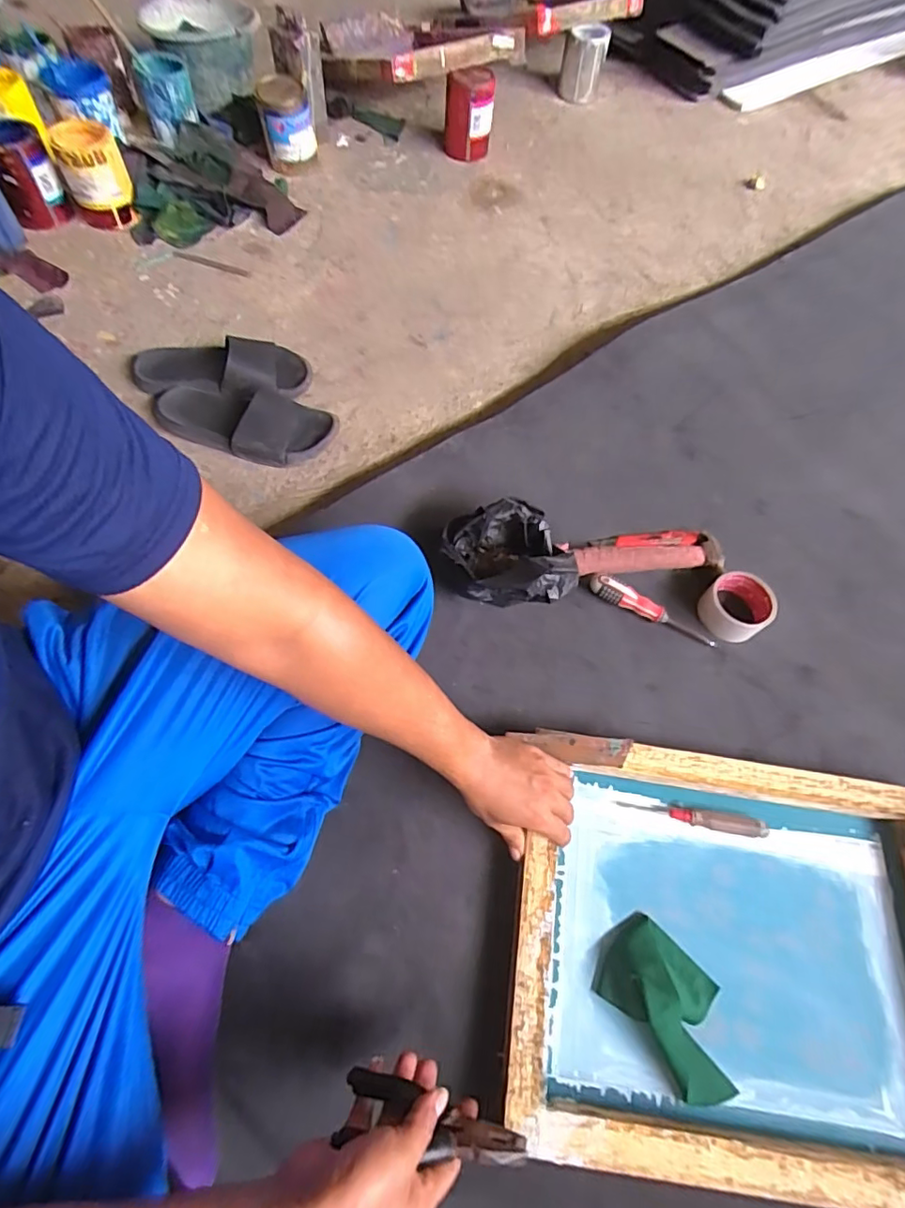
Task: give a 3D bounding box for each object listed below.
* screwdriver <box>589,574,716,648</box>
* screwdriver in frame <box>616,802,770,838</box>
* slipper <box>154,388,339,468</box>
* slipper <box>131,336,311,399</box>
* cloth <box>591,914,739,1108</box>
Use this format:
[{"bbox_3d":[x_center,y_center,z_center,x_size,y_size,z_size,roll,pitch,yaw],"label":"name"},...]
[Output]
[{"bbox_3d":[0.274,0.007,0.757,0.179,0.026,0.028,24,67,10],"label":"screwdriver"},{"bbox_3d":[0.285,0.250,0.651,0.168,0.016,0.022,9,65,4],"label":"screwdriver in frame"},{"bbox_3d":[-0.326,-0.280,0.868,0.276,0.064,0.113,9,65,4],"label":"slipper"},{"bbox_3d":[-0.376,-0.380,0.904,0.276,0.057,0.098,1,63,-5],"label":"slipper"},{"bbox_3d":[0.225,0.406,0.556,0.095,0.037,0.162,-39,71,-16],"label":"cloth"}]

